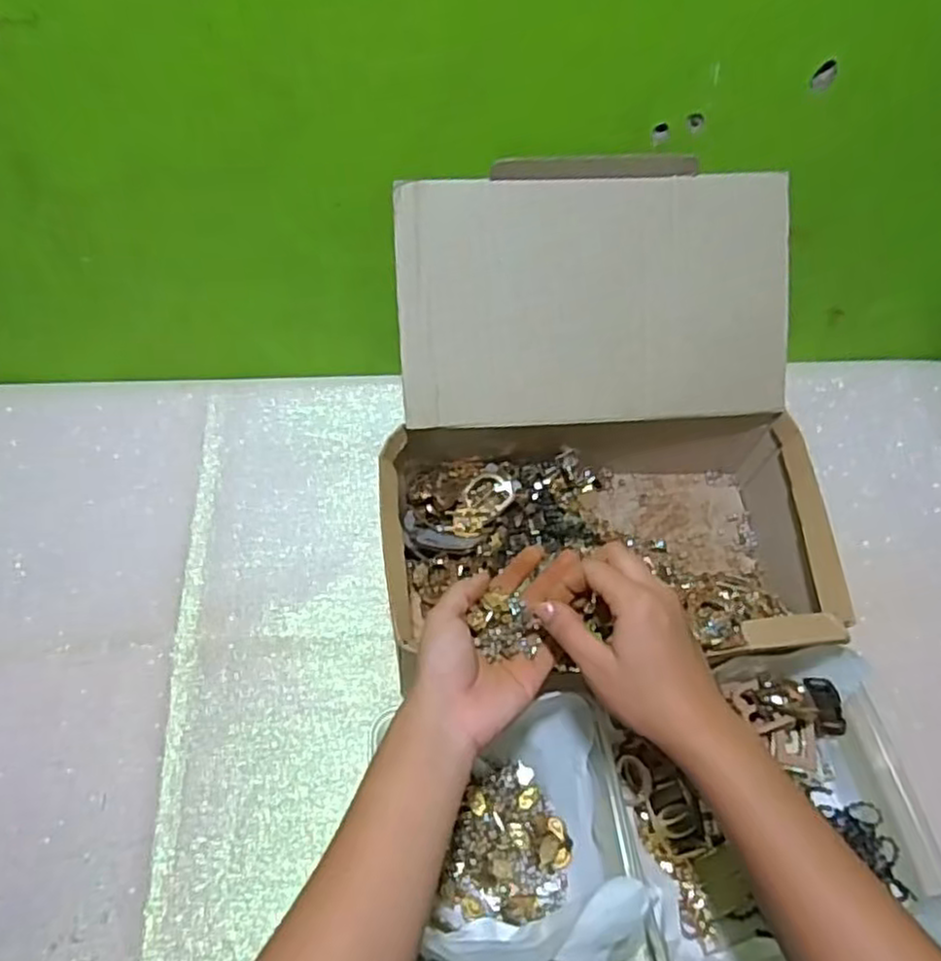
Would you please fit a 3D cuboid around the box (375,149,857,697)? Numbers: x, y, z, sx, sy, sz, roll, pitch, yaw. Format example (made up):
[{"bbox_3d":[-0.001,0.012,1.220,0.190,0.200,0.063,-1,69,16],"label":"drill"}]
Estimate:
[{"bbox_3d":[0.102,-0.041,0.564,0.324,0.217,0.333,-1,58,-3],"label":"box"}]

